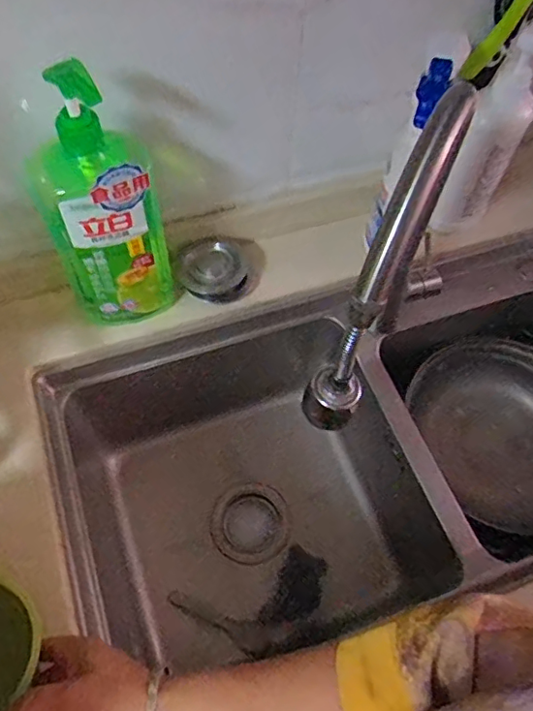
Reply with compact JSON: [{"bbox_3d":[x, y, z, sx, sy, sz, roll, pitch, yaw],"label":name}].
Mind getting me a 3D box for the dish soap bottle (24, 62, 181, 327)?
[{"bbox_3d":[-0.155,-0.128,0.538,0.110,0.237,0.066,-20,63,-14],"label":"dish soap bottle"}]

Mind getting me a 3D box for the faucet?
[{"bbox_3d":[0.126,-0.084,0.483,0.041,0.299,0.274,31,63,15],"label":"faucet"}]

